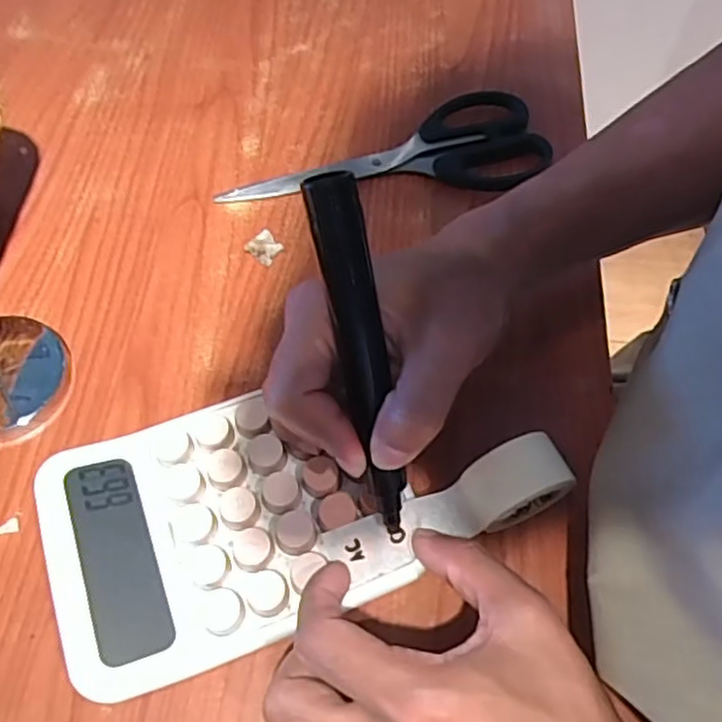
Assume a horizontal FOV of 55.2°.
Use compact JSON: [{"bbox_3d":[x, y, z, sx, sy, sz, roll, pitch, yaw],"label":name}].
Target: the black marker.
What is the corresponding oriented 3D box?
[{"bbox_3d":[0.000,0.001,0.257,0.017,0.138,0.014,-13,22,-7],"label":"black marker"}]

